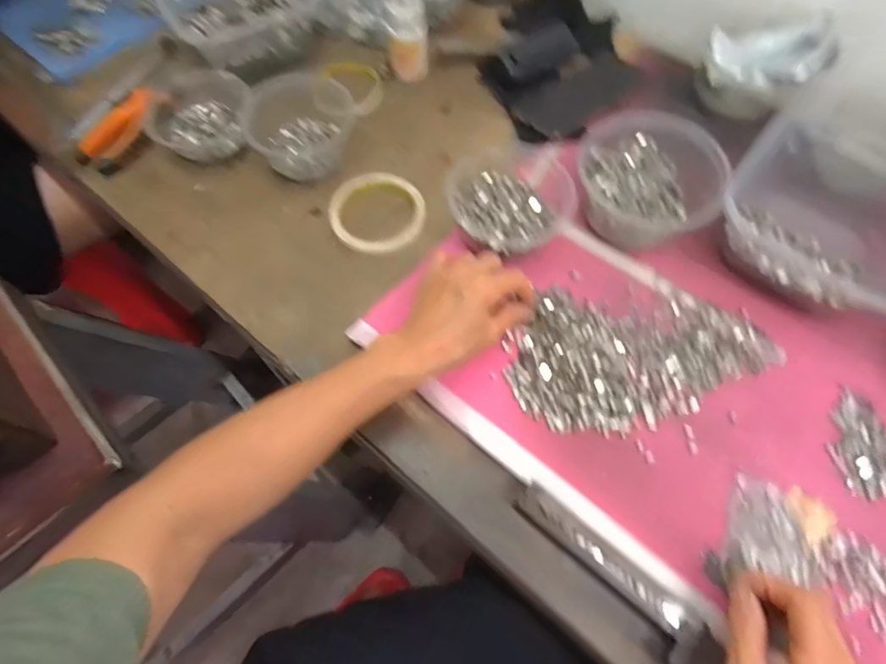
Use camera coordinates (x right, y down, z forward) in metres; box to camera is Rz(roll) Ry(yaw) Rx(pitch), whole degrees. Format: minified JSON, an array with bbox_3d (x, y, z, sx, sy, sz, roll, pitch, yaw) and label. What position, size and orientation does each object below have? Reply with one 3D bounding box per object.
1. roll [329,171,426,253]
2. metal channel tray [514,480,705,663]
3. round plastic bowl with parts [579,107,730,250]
[{"bbox_3d":[-0.069,-0.128,0.534,0.097,0.019,0.091,0,65,1],"label":"roll"},{"bbox_3d":[0.117,0.173,0.369,0.148,0.025,0.033,38,71,17],"label":"metal channel tray"},{"bbox_3d":[0.194,-0.147,0.490,0.119,0.078,0.115,0,65,1],"label":"round plastic bowl with parts"}]

